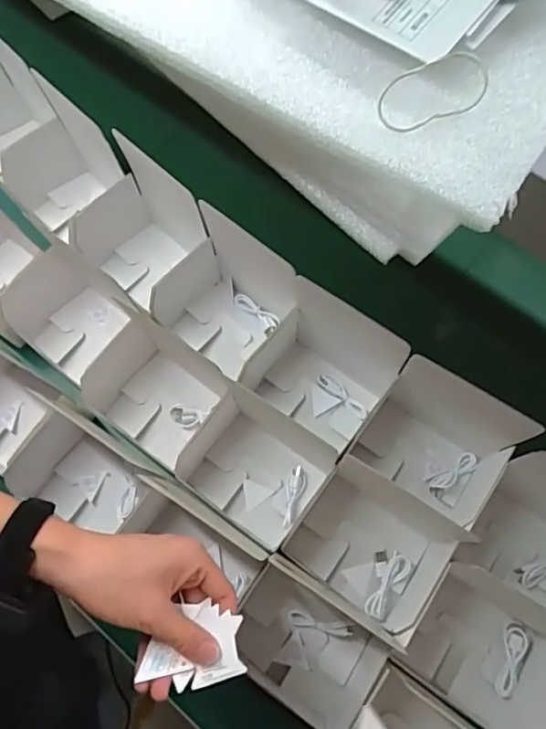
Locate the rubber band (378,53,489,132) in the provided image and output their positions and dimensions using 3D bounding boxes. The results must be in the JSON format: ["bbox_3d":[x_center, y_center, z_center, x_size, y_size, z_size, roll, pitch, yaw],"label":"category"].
[{"bbox_3d":[0.070,-0.116,0.238,0.053,0.005,0.024,-24,96,-5],"label":"rubber band"}]

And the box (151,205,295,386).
[{"bbox_3d":[-0.067,-0.087,0.678,0.128,0.170,0.113,34,74,11],"label":"box"}]

